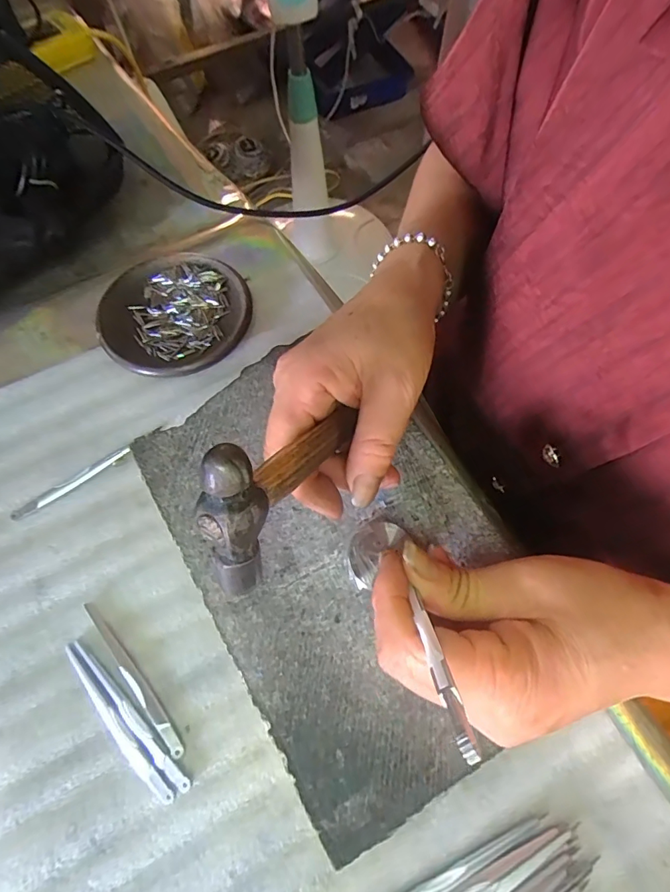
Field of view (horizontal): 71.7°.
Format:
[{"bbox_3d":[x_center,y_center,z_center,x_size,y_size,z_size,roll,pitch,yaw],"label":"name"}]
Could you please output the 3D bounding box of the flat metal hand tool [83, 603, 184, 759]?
[{"bbox_3d":[-0.118,0.132,0.267,0.009,0.004,0.102,-40,72,-14],"label":"flat metal hand tool"}]

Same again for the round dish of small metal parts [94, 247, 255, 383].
[{"bbox_3d":[-0.124,-0.104,0.362,0.111,0.015,0.117,-1,67,1],"label":"round dish of small metal parts"}]

